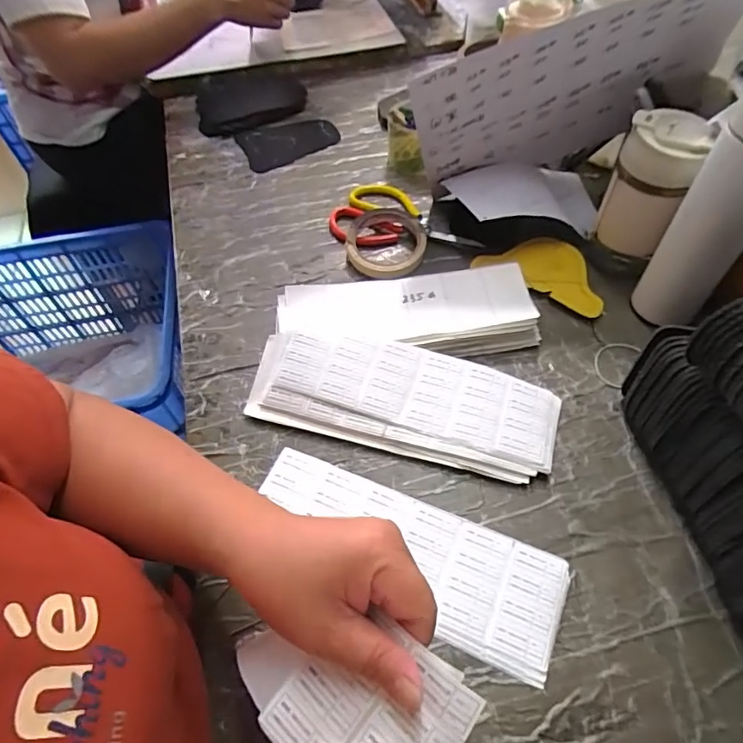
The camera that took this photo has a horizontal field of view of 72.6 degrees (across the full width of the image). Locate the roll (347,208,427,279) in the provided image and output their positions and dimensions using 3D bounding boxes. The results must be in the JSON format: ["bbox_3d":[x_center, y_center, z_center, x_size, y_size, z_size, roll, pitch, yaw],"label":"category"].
[{"bbox_3d":[0.017,-0.155,0.604,0.095,0.022,0.103,-2,54,2],"label":"roll"}]

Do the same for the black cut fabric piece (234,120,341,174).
[{"bbox_3d":[-0.121,-0.342,0.752,0.138,0.014,0.099,-24,56,-13],"label":"black cut fabric piece"}]

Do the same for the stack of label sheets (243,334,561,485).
[{"bbox_3d":[0.029,0.022,0.473,0.277,0.031,0.104,12,56,12],"label":"stack of label sheets"}]

